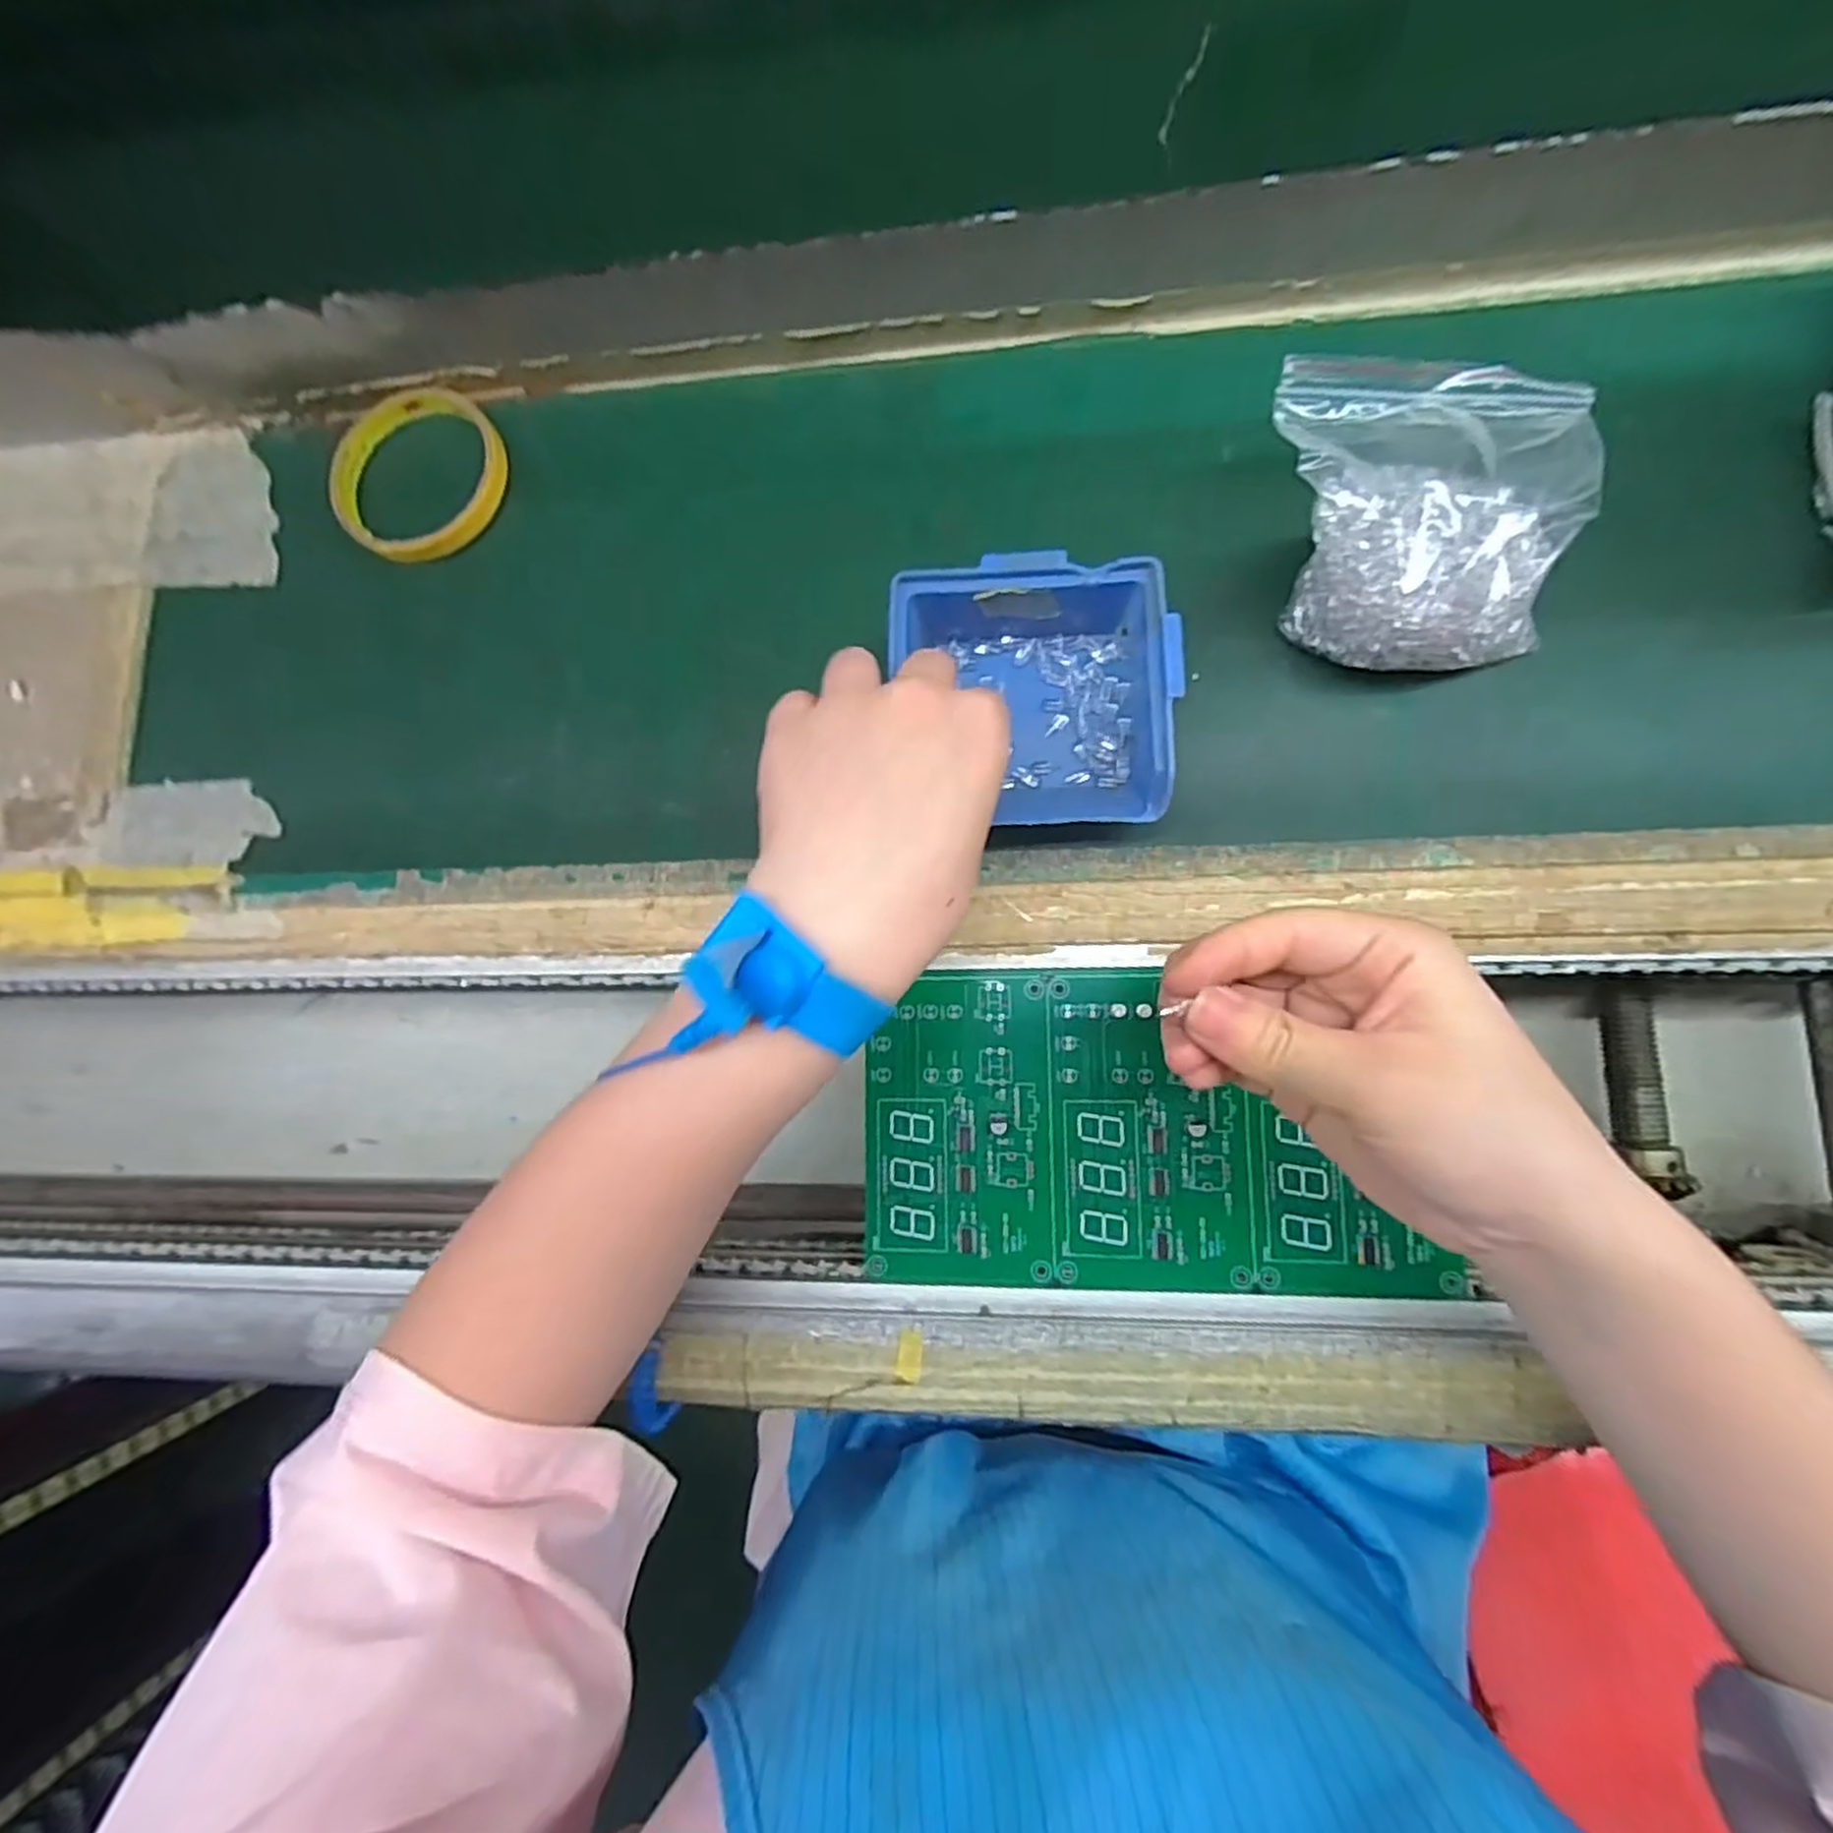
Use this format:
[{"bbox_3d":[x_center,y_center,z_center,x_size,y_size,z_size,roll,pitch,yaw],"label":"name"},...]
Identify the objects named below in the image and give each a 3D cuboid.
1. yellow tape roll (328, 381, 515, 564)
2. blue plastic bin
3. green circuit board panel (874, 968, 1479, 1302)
[{"bbox_3d":[-0.236,-0.209,0.371,0.088,0.010,0.081,-1,85,7],"label":"yellow tape roll"},{"bbox_3d":[0.045,-0.084,0.305,0.101,0.046,0.092,-1,85,7],"label":"blue plastic bin"},{"bbox_3d":[0.087,0.084,0.314,0.213,0.004,0.123,-1,85,7],"label":"green circuit board panel"}]

